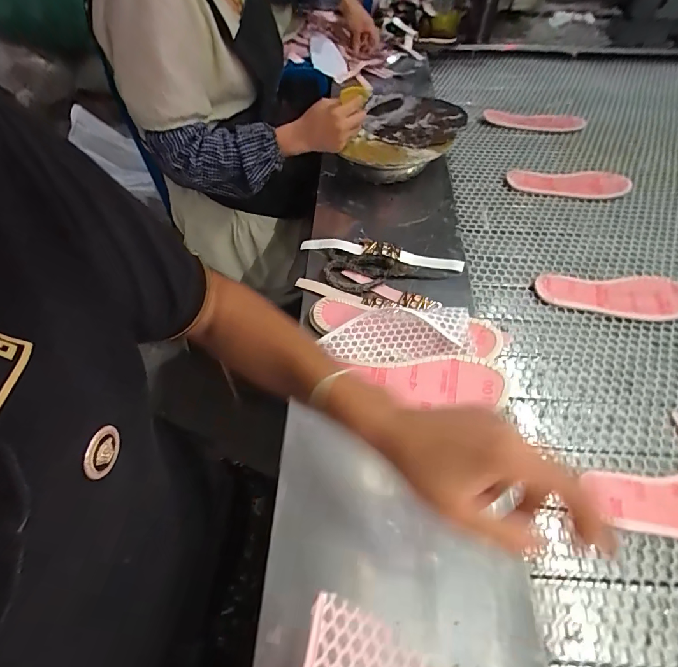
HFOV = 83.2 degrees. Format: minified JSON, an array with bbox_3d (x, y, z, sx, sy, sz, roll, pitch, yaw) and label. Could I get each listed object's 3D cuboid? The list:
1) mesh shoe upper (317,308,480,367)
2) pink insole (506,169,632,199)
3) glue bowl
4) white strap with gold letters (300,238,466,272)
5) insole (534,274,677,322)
[{"bbox_3d":[0.075,0.000,0.483,0.181,0.049,0.073,4,55,2],"label":"mesh shoe upper"},{"bbox_3d":[0.450,-0.293,0.747,0.227,0.012,0.086,6,55,3],"label":"pink insole"},{"bbox_3d":[0.127,-0.365,0.717,0.182,0.067,0.236,18,57,11],"label":"glue bowl"},{"bbox_3d":[0.066,-0.130,0.602,0.253,0.019,0.024,11,56,7],"label":"white strap with gold letters"},{"bbox_3d":[0.426,-0.057,0.584,0.231,0.006,0.085,1,55,0],"label":"insole"}]

